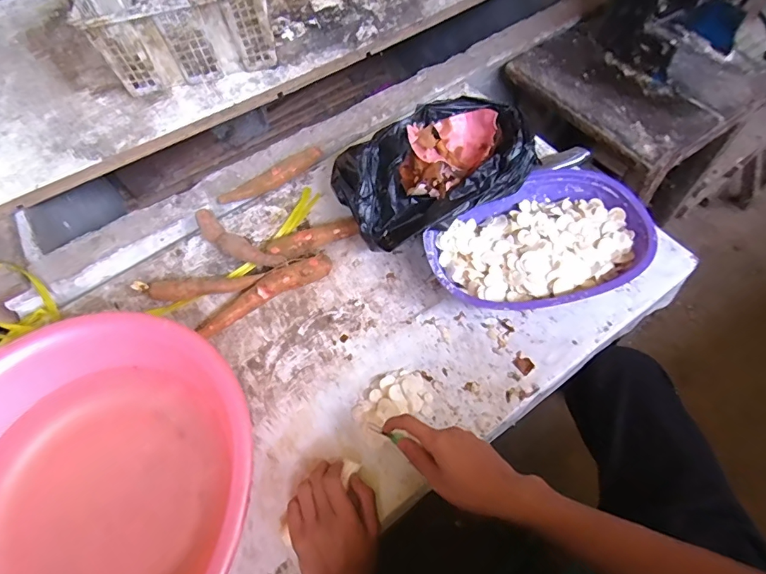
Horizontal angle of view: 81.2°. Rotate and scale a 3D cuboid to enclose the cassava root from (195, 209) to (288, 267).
[{"bbox_3d":[-0.233,-0.066,0.725,0.181,0.037,0.037,28,65,20],"label":"cassava root"}]

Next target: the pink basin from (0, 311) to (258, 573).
[{"bbox_3d":[-0.346,0.242,0.512,0.407,0.138,0.384,-2,59,3],"label":"pink basin"}]

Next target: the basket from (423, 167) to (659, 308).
[{"bbox_3d":[0.215,-0.055,0.641,0.302,0.073,0.209,-19,59,-7],"label":"basket"}]

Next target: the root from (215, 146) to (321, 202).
[{"bbox_3d":[-0.195,-0.193,0.793,0.195,0.031,0.039,-31,61,-14],"label":"root"}]

